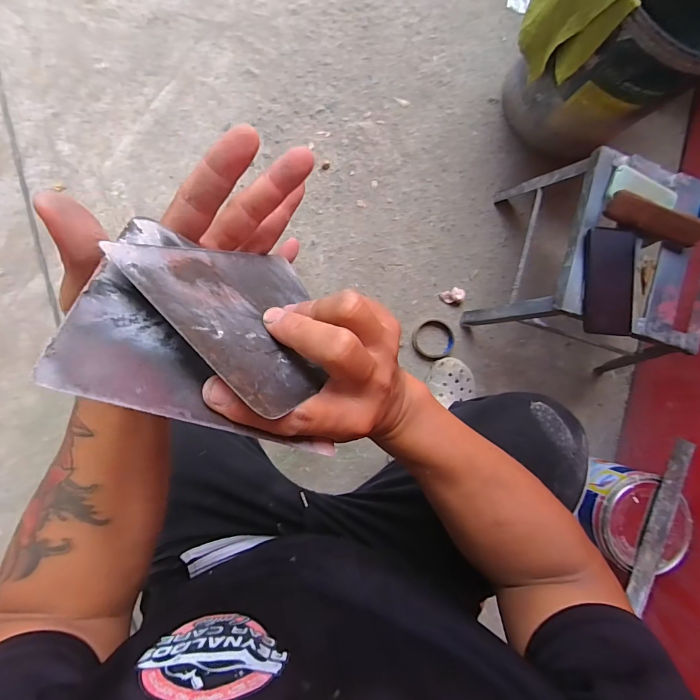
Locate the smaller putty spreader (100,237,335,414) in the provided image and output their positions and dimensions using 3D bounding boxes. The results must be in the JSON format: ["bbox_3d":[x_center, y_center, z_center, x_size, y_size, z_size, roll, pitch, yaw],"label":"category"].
[{"bbox_3d":[-0.045,-0.017,0.212,0.004,0.131,0.093,-38,89,21],"label":"smaller putty spreader"}]

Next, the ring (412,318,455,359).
[{"bbox_3d":[0.174,-0.023,0.804,0.088,0.009,0.081,0,89,-7],"label":"ring"}]

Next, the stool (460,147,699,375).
[{"bbox_3d":[0.457,-0.148,0.730,0.343,0.250,0.294,17,87,-6],"label":"stool"}]

